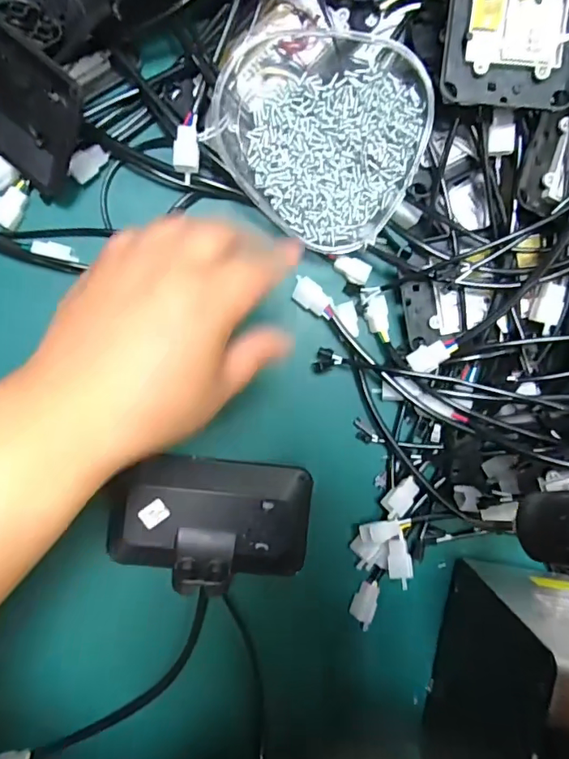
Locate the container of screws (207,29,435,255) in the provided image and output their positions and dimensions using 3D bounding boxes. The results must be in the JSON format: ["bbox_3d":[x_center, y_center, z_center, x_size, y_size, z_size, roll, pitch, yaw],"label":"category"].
[{"bbox_3d":[0.029,-0.183,0.358,0.150,0.042,0.140,0,93,-5],"label":"container of screws"}]

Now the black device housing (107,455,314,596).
[{"bbox_3d":[-0.057,0.111,0.384,0.157,0.041,0.092,7,93,-5],"label":"black device housing"}]

